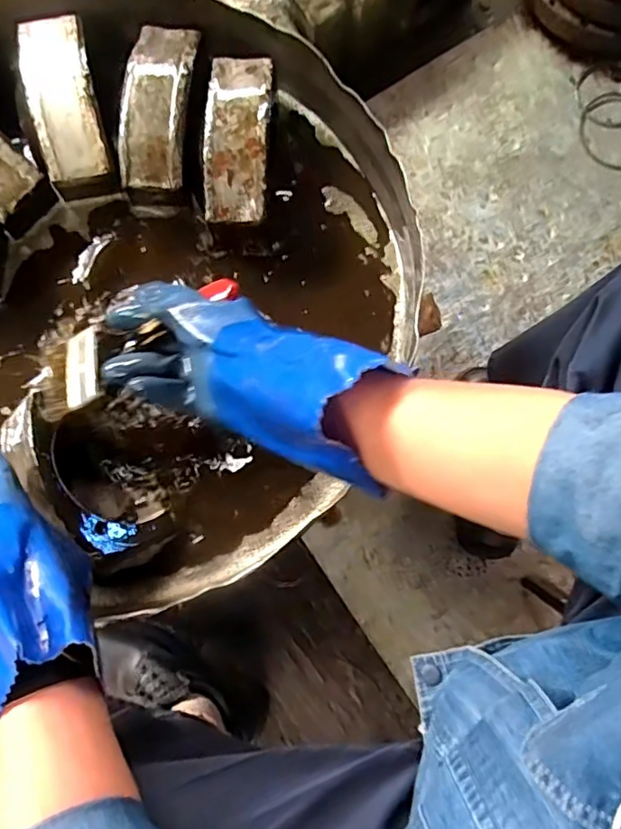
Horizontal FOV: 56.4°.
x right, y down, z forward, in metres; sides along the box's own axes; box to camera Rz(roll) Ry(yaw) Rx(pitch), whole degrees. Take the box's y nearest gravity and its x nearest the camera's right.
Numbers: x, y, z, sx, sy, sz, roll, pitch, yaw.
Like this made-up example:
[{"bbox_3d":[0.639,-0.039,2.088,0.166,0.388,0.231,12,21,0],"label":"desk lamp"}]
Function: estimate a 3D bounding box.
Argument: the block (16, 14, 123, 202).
[{"bbox_3d":[-0.236,-0.306,0.564,0.064,0.056,0.166,-14,92,-3],"label":"block"}]

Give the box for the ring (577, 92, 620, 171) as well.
[{"bbox_3d":[0.544,-0.498,1.018,0.144,0.007,0.147,-1,81,7],"label":"ring"}]

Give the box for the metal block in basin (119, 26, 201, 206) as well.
[{"bbox_3d":[-0.146,-0.296,0.567,0.063,0.055,0.166,6,90,1],"label":"metal block in basin"}]

